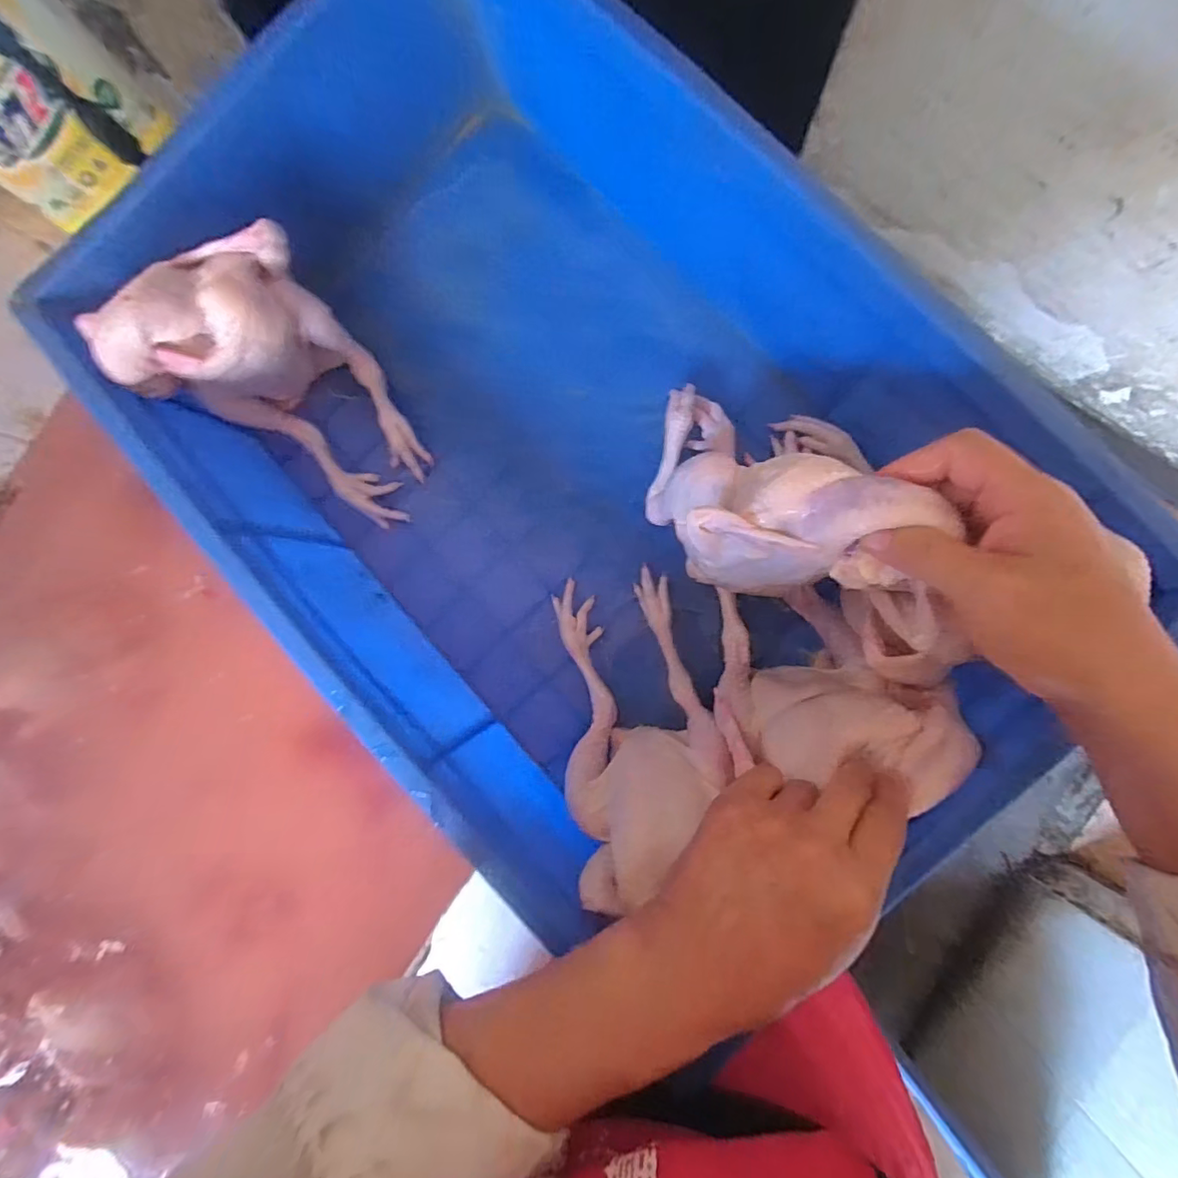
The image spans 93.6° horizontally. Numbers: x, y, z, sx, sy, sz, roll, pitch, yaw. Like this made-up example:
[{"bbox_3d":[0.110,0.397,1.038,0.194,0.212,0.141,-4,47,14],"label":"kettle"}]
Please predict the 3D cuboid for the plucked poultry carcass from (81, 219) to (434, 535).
[{"bbox_3d":[-0.218,-0.159,0.416,0.178,0.153,0.137,33,91,6],"label":"plucked poultry carcass"}]

